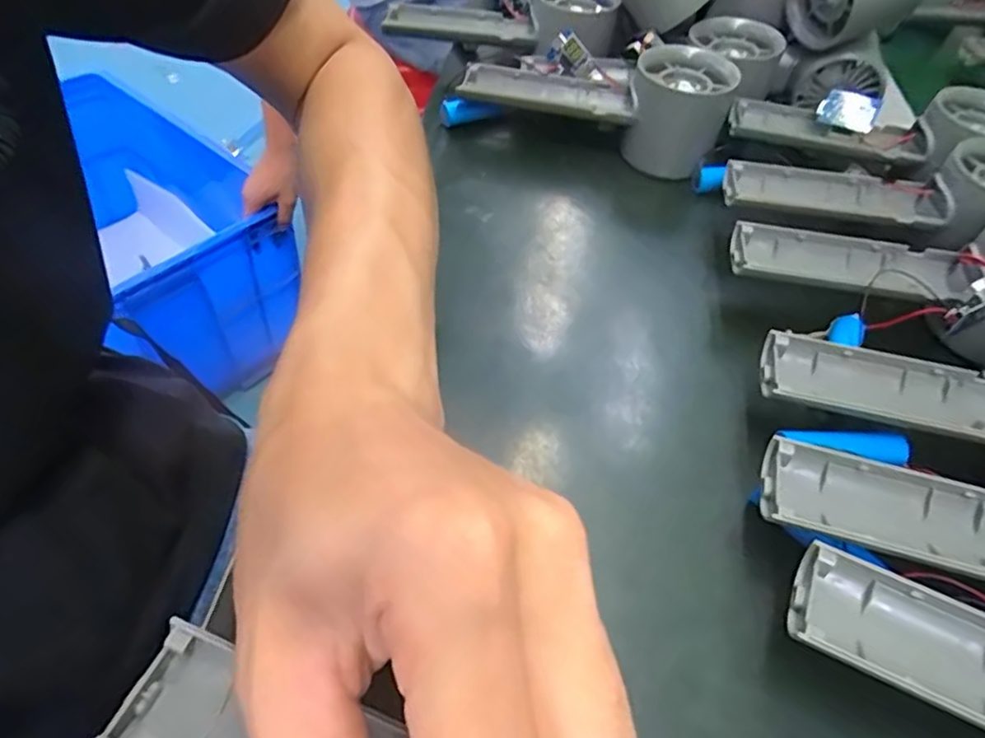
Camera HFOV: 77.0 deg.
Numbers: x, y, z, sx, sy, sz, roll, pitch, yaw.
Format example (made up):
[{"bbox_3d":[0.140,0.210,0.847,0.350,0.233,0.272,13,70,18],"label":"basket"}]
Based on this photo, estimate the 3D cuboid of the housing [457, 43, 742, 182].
[{"bbox_3d":[0.065,-0.171,0.385,0.154,0.053,0.064,16,53,14],"label":"housing"}]

